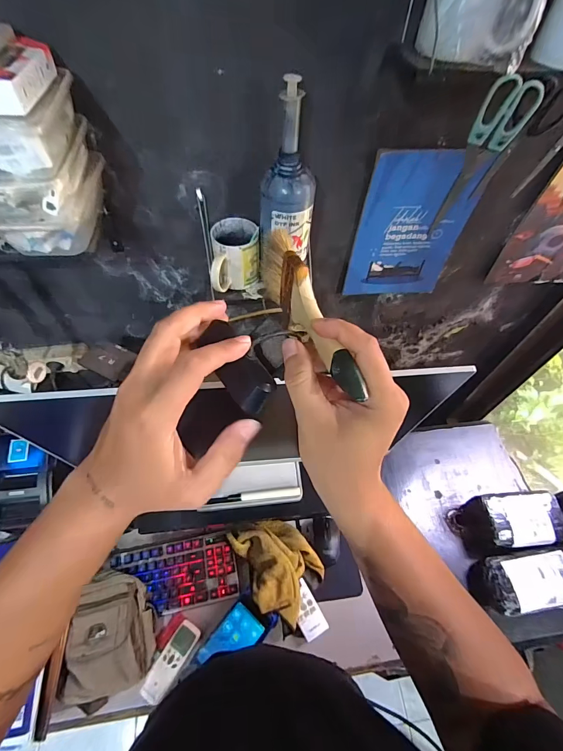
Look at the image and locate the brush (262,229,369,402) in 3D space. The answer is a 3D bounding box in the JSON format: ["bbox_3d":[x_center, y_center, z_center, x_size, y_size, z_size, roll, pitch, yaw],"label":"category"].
[{"bbox_3d":[0.019,-0.052,0.299,0.022,0.062,0.194,-15,50,-13],"label":"brush"}]

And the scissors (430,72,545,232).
[{"bbox_3d":[0.258,-0.287,0.481,0.065,0.190,0.010,8,58,-11],"label":"scissors"}]

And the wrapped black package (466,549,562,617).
[{"bbox_3d":[0.575,0.469,0.811,0.247,0.085,0.113,-4,56,-6],"label":"wrapped black package"}]

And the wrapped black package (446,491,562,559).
[{"bbox_3d":[0.556,0.367,0.879,0.234,0.104,0.128,-3,56,-5],"label":"wrapped black package"}]

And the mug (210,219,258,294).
[{"bbox_3d":[-0.079,-0.204,0.624,0.079,0.083,0.115,-1,56,-4],"label":"mug"}]

